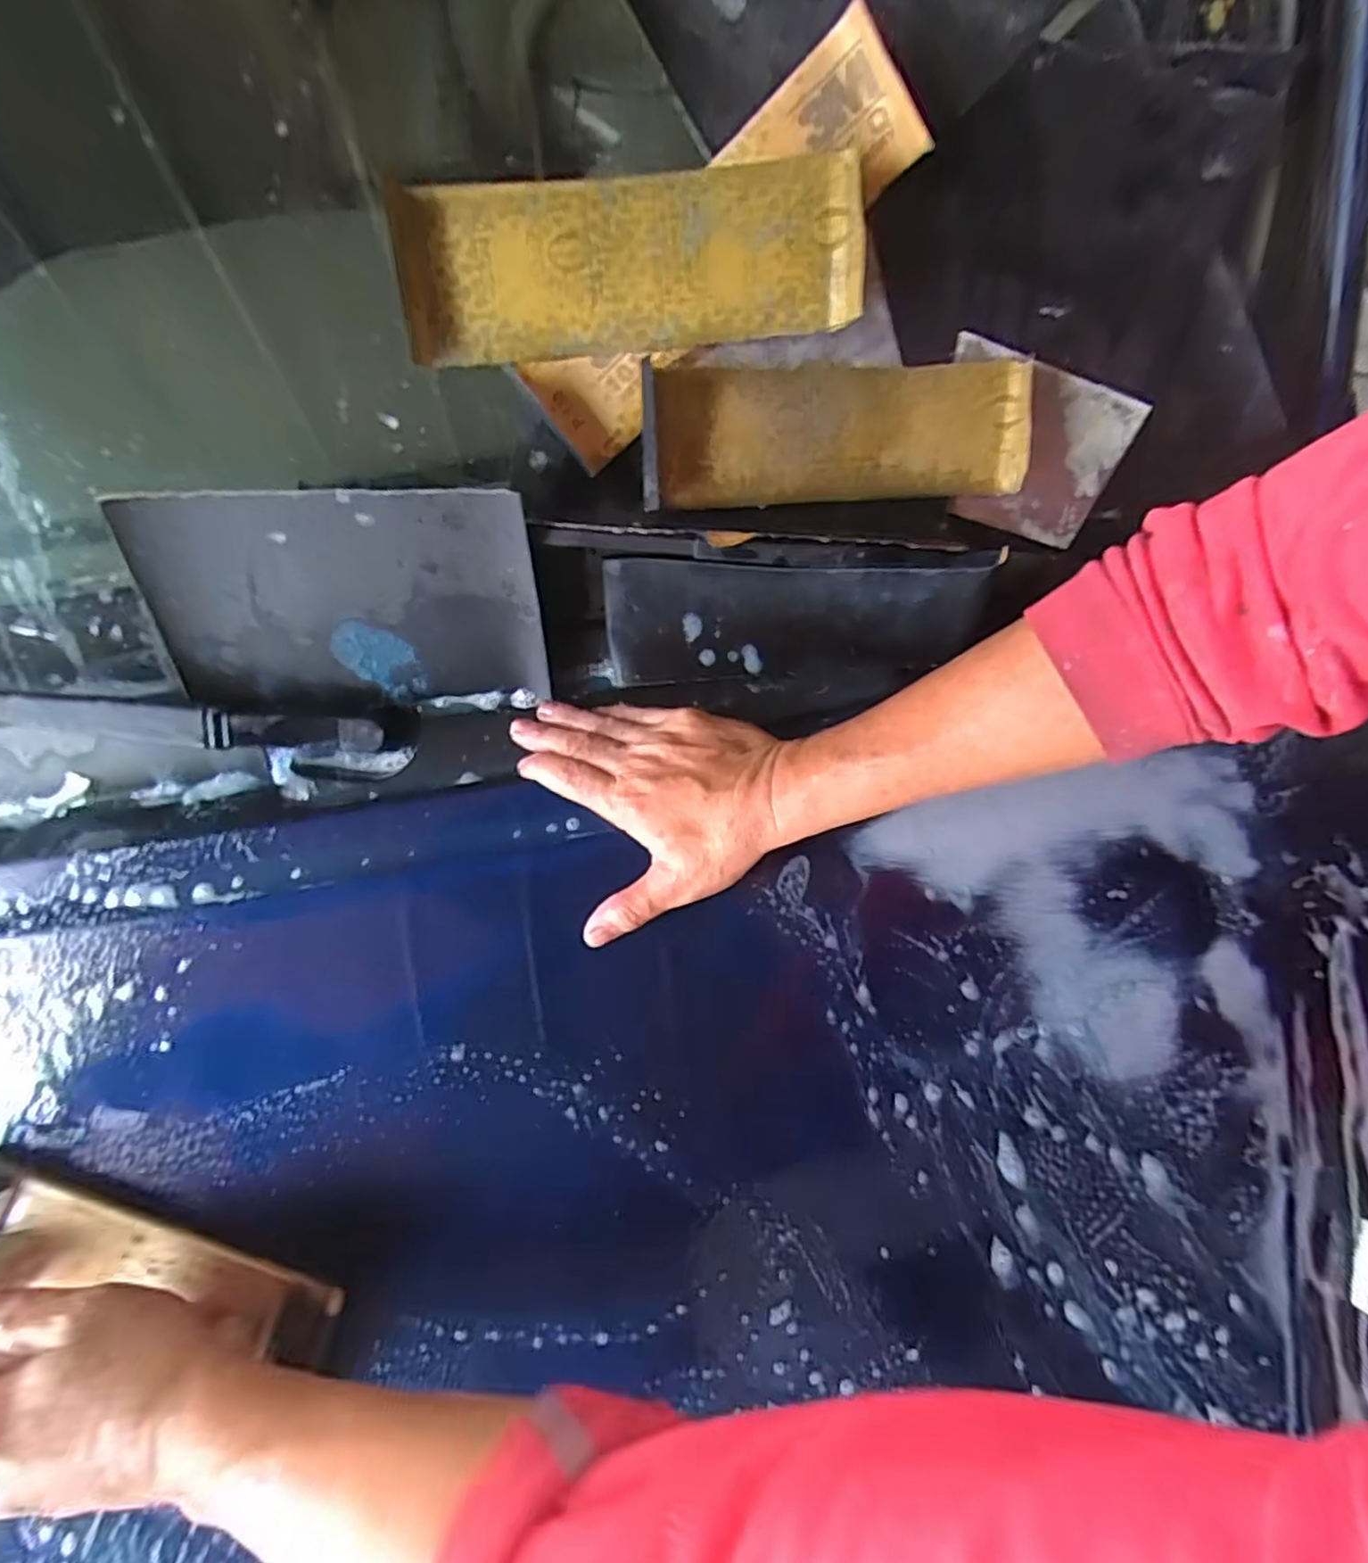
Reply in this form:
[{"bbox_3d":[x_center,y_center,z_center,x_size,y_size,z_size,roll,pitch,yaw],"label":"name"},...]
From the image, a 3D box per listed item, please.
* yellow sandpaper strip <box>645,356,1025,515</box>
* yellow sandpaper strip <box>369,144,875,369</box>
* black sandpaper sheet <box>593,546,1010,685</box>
[{"bbox_3d":[0.096,-0.214,0.416,0.243,0.021,0.076,-6,108,-9],"label":"yellow sandpaper strip"},{"bbox_3d":[-0.032,-0.288,0.377,0.250,0.017,0.083,-3,109,1],"label":"yellow sandpaper strip"},{"bbox_3d":[0.065,-0.103,0.442,0.226,0.075,0.026,1,40,2],"label":"black sandpaper sheet"}]

